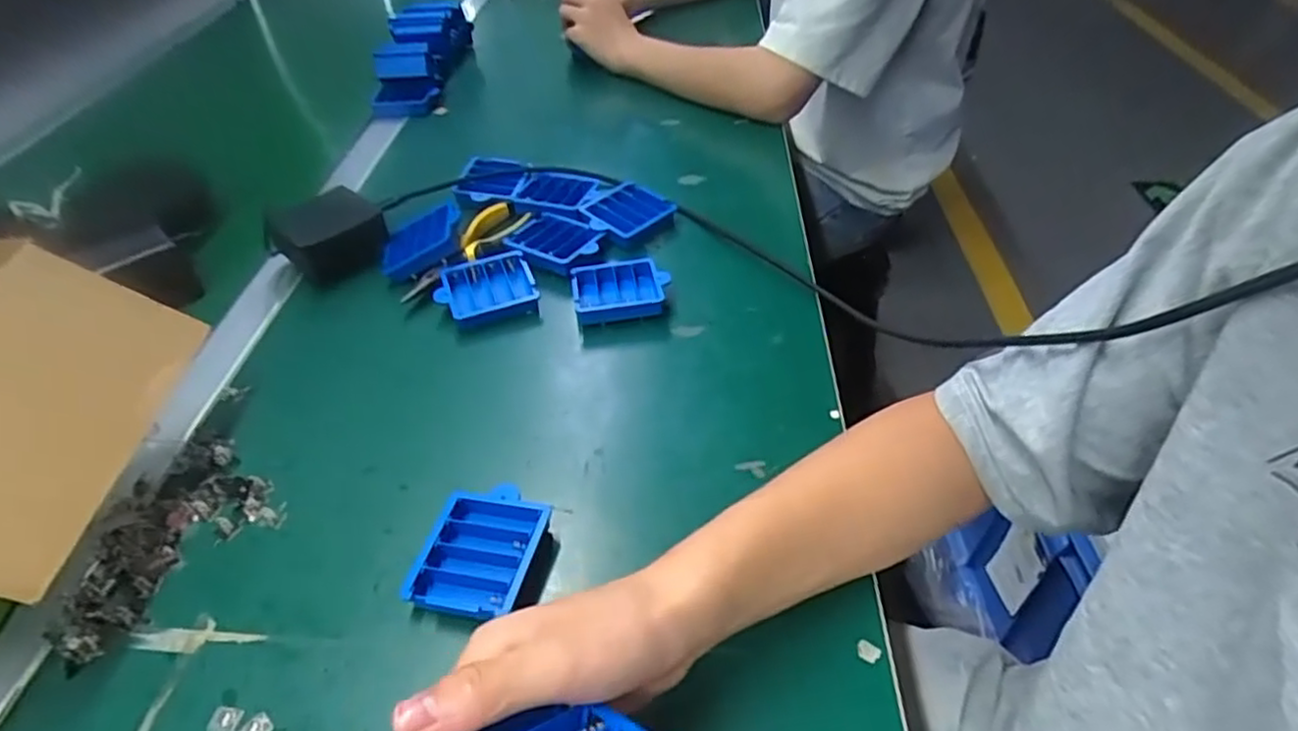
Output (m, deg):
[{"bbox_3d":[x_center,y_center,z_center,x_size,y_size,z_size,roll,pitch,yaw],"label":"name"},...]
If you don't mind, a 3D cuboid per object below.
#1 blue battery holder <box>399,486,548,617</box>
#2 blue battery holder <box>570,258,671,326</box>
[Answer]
[{"bbox_3d":[-0.096,0.106,0.392,0.067,0.024,0.077,9,46,11],"label":"blue battery holder"},{"bbox_3d":[-0.024,-0.063,0.556,0.075,0.019,0.066,-8,45,-5],"label":"blue battery holder"}]

